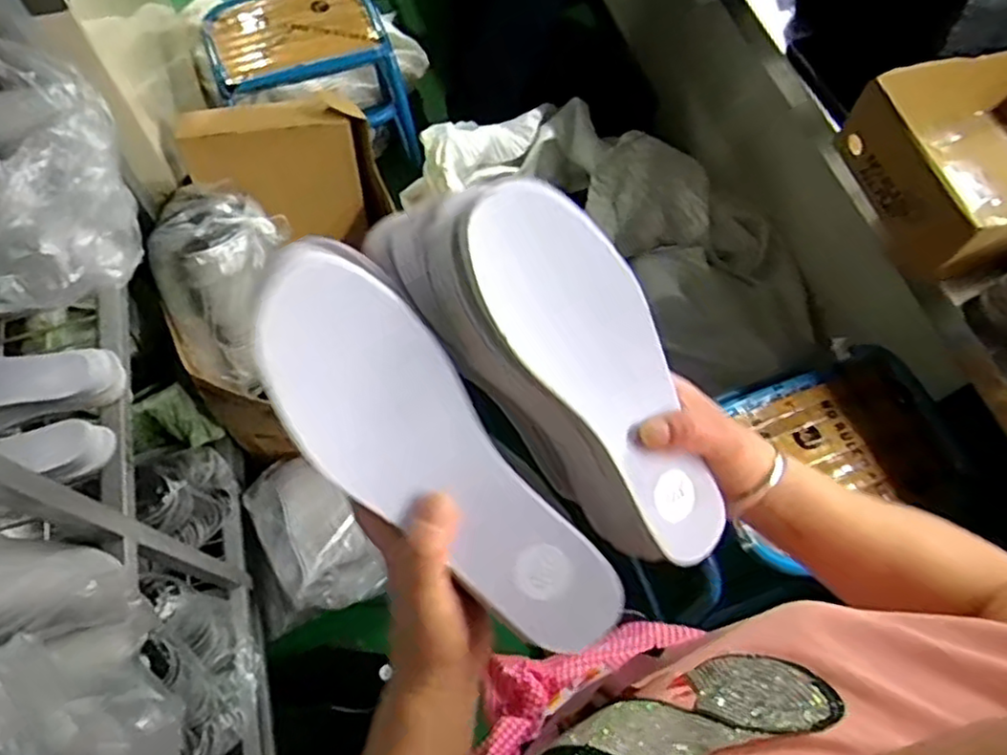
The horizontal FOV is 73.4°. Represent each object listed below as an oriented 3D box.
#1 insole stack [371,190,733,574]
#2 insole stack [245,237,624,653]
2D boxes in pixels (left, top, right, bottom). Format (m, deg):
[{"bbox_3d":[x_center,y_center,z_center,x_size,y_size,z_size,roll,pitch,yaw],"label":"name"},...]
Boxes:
[{"bbox_3d":[0.031,0.002,0.381,0.092,0.101,0.232,-39,102,-17],"label":"insole stack"},{"bbox_3d":[-0.032,0.038,0.317,0.075,0.019,0.221,-42,95,-18],"label":"insole stack"}]

